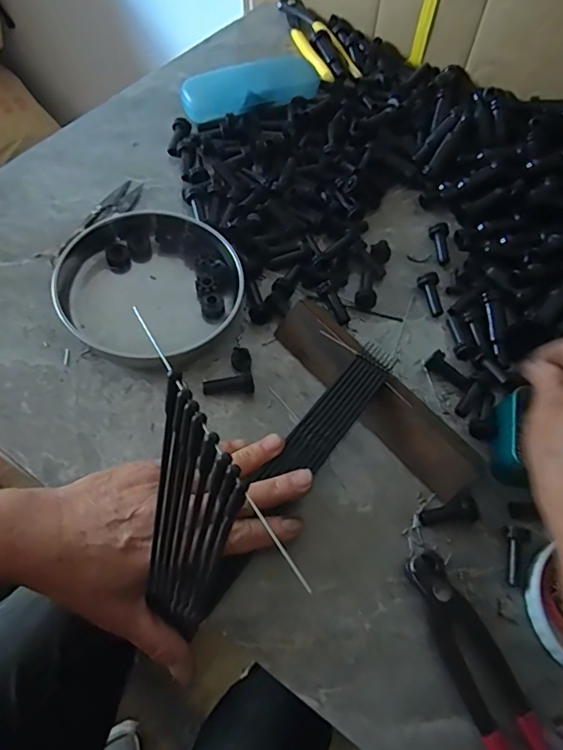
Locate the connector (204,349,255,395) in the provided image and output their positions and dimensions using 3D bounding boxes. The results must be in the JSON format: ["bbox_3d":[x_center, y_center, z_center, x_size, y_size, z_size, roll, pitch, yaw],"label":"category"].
[{"bbox_3d":[-0.040,-0.006,0.376,0.038,0.013,0.039,0,63,-7],"label":"connector"}]

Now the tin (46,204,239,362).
[{"bbox_3d":[-0.107,-0.072,0.399,0.132,0.040,0.127,1,66,-2],"label":"tin"}]

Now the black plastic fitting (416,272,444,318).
[{"bbox_3d":[0.130,-0.068,0.425,0.016,0.012,0.038,-11,79,-7],"label":"black plastic fitting"}]

